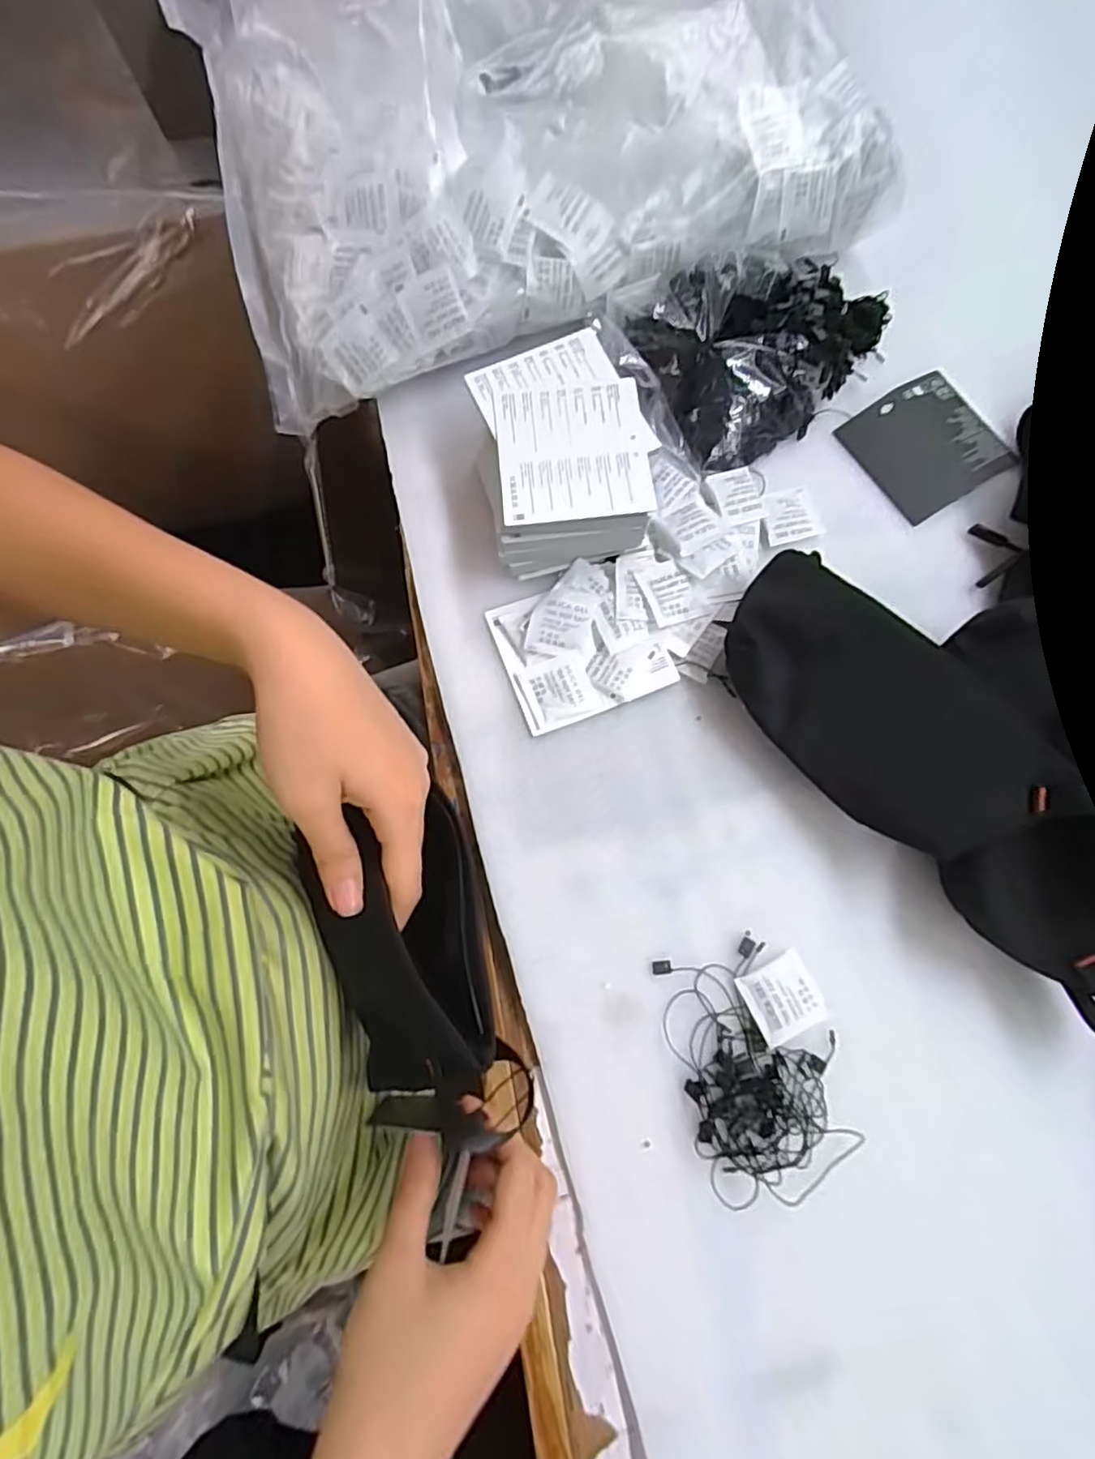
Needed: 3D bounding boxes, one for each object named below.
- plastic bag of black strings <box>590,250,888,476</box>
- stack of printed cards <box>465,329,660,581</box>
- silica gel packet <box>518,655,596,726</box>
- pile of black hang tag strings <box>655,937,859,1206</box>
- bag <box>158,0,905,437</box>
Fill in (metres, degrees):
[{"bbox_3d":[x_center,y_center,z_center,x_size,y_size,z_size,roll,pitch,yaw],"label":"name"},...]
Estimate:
[{"bbox_3d":[0.147,-0.265,0.433,0.185,0.052,0.127,-27,77,-6],"label":"plastic bag of black strings"},{"bbox_3d":[0.010,-0.178,0.411,0.105,0.052,0.132,-12,76,-2],"label":"stack of printed cards"},{"bbox_3d":[0.007,-0.026,0.399,0.040,0.004,0.037,-20,76,-5],"label":"silica gel packet"},{"bbox_3d":[0.114,0.181,0.341,0.084,0.012,0.120,-13,76,-3],"label":"pile of black hang tag strings"},{"bbox_3d":[-0.018,-0.450,0.462,0.459,0.079,0.349,-16,76,-4],"label":"bag"}]

